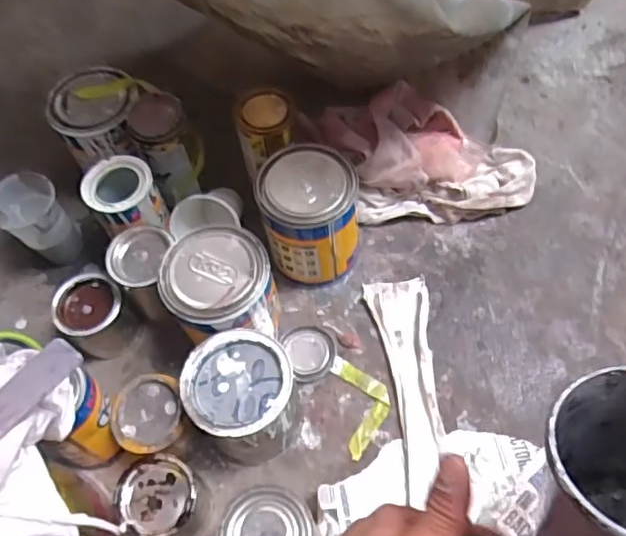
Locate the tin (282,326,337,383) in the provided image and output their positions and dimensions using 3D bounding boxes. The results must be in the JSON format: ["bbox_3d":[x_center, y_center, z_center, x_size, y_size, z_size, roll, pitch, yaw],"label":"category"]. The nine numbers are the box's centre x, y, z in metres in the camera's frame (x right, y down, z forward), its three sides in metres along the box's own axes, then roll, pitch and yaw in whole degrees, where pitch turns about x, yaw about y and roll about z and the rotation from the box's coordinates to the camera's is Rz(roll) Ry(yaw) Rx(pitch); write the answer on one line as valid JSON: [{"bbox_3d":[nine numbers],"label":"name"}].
[{"bbox_3d":[-0.001,0.092,0.666,0.055,0.008,0.063,-20,60,-8],"label":"tin"}]

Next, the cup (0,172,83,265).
[{"bbox_3d":[-0.321,-0.050,0.710,0.071,0.109,0.074,-2,59,3],"label":"cup"}]

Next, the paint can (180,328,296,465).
[{"bbox_3d":[-0.066,0.129,0.587,0.095,0.114,0.100,-2,59,3],"label":"paint can"}]

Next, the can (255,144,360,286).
[{"bbox_3d":[-0.002,-0.052,0.667,0.107,0.142,0.097,-3,59,2],"label":"can"}]

